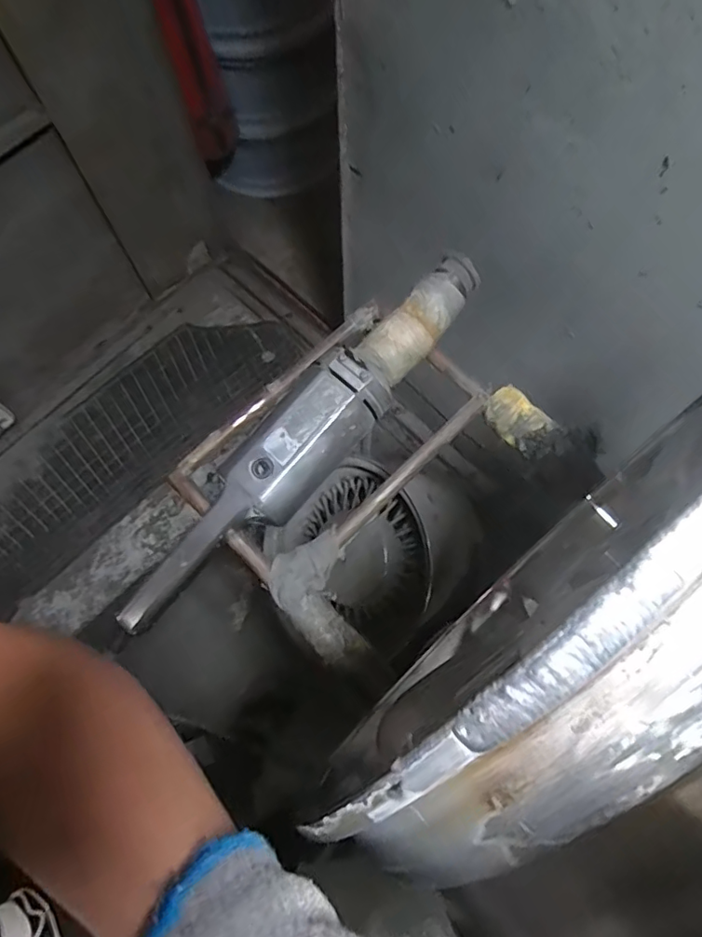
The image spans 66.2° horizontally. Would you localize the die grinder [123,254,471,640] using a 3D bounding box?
[{"bbox_3d":[-0.044,-0.041,0.560,0.093,0.063,0.525,41,76,13],"label":"die grinder"}]

